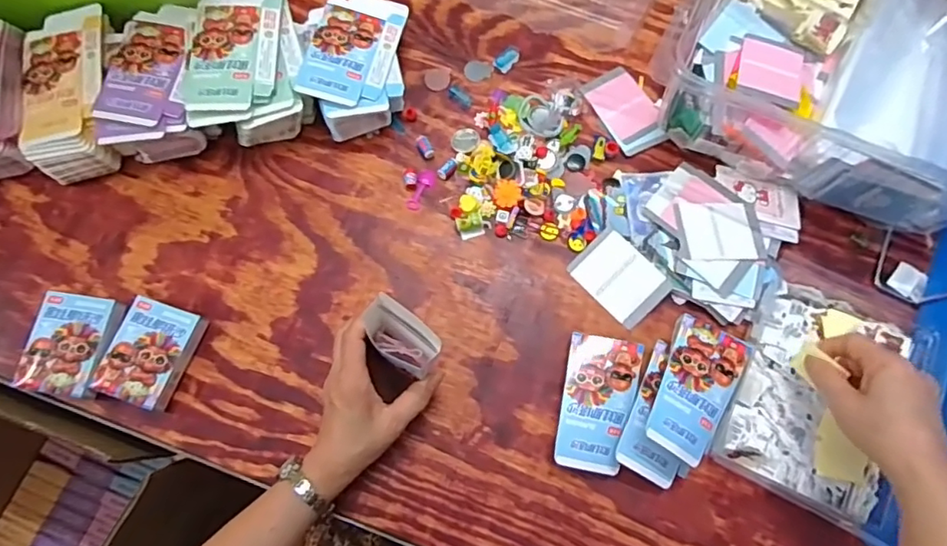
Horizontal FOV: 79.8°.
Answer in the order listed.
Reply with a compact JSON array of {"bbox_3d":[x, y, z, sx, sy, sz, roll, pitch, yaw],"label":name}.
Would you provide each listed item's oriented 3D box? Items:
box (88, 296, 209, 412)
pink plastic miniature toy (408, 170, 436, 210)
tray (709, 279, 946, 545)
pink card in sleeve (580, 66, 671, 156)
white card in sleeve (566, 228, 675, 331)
[{"bbox_3d":[-0.302,0.075,0.529,0.067,0.027,0.091,20,73,5],"label":"box"},{"bbox_3d":[-0.055,-0.088,0.597,0.019,0.004,0.048,23,74,5],"label":"pink plastic miniature toy"},{"bbox_3d":[0.322,0.113,0.520,0.168,0.050,0.198,28,74,7],"label":"tray"},{"bbox_3d":[0.169,-0.182,0.632,0.066,0.014,0.103,-27,72,-9],"label":"pink card in sleeve"},{"bbox_3d":[0.148,0.004,0.570,0.065,0.004,0.088,-44,77,-3],"label":"white card in sleeve"}]

